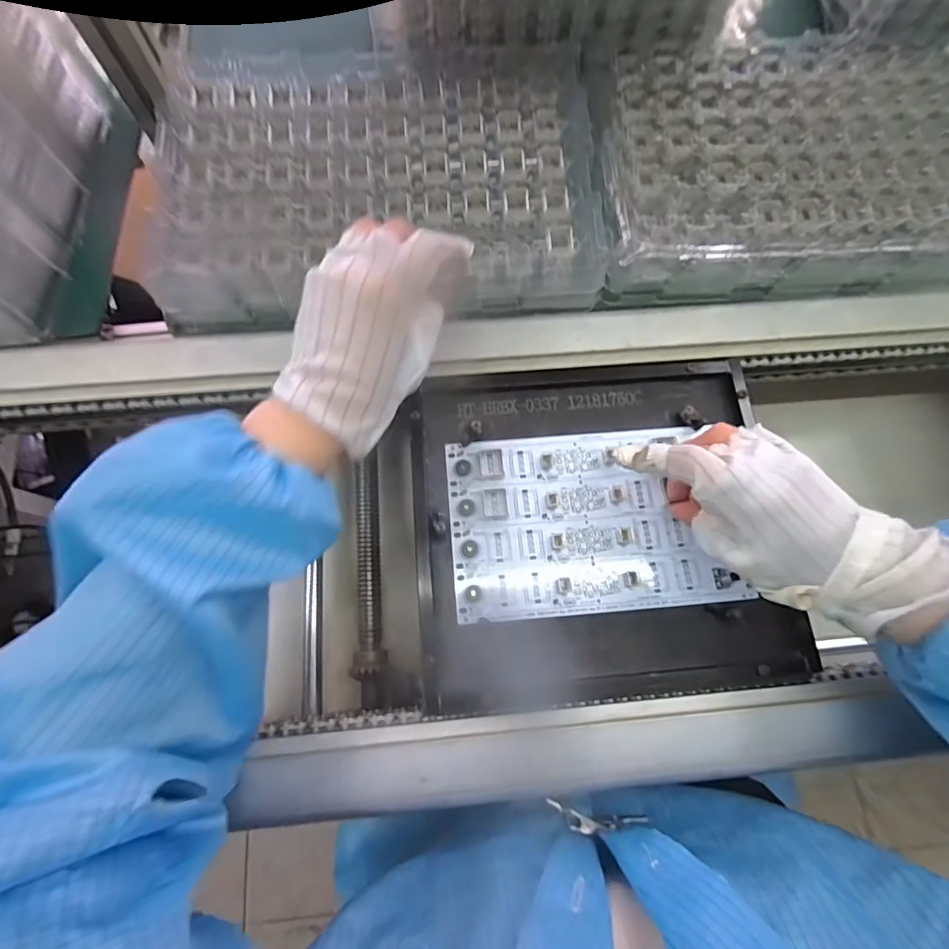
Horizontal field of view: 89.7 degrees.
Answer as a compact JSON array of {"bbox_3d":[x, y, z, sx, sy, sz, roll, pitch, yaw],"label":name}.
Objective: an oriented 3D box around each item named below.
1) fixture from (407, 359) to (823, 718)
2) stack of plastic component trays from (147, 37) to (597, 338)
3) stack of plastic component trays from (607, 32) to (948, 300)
[{"bbox_3d":[0.084,0.033,0.344,0.247,0.022,0.233,-5,72,-4],"label":"fixture"},{"bbox_3d":[-0.076,-0.229,0.381,0.331,0.059,0.207,-5,72,-4],"label":"stack of plastic component trays"},{"bbox_3d":[0.264,-0.253,0.396,0.327,0.064,0.211,-2,72,-3],"label":"stack of plastic component trays"}]

